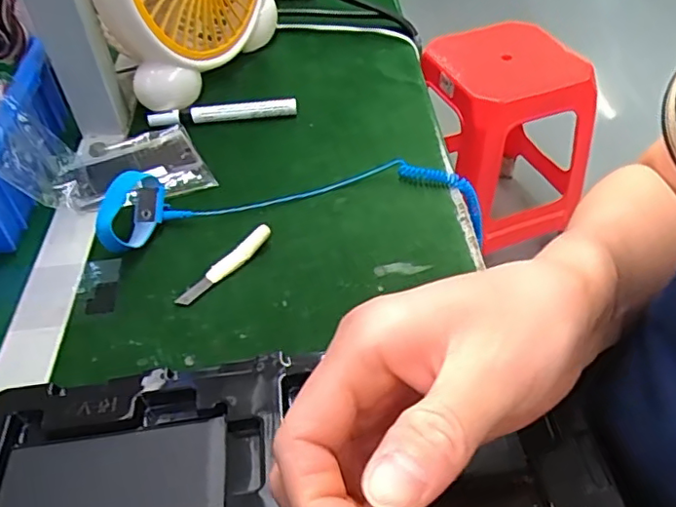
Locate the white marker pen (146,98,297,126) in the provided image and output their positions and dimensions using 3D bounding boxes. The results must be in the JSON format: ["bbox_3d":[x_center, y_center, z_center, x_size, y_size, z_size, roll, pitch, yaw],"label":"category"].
[{"bbox_3d":[-0.114,-0.140,0.575,0.144,0.015,0.014,-6,47,-4],"label":"white marker pen"}]

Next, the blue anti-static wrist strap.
[{"bbox_3d":[-0.033,-0.052,0.467,0.304,0.043,0.069,-7,47,-5],"label":"blue anti-static wrist strap"}]

